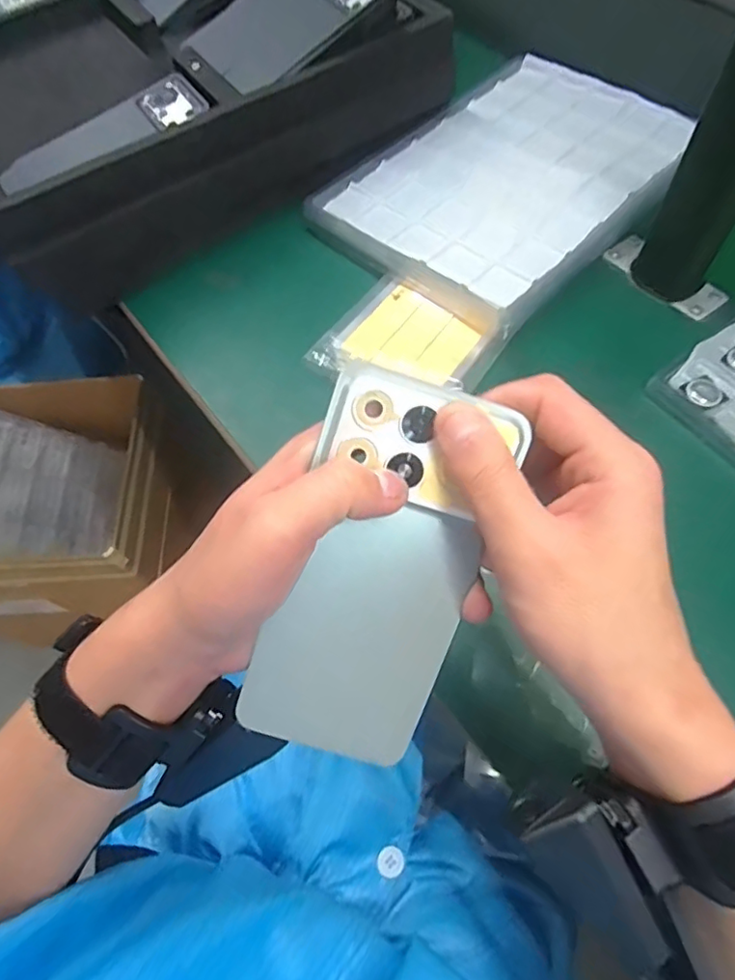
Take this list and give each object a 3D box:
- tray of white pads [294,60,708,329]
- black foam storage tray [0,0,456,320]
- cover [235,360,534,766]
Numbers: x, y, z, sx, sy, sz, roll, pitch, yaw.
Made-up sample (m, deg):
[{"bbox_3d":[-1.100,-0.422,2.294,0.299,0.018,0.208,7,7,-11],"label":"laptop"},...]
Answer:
[{"bbox_3d":[0.131,-0.280,0.516,0.216,0.028,0.310,40,72,21],"label":"tray of white pads"},{"bbox_3d":[-0.175,-0.381,0.539,0.417,0.115,0.303,-31,65,-12],"label":"black foam storage tray"},{"bbox_3d":[0.003,0.036,0.226,0.071,0.009,0.156,18,106,-4],"label":"cover"}]

